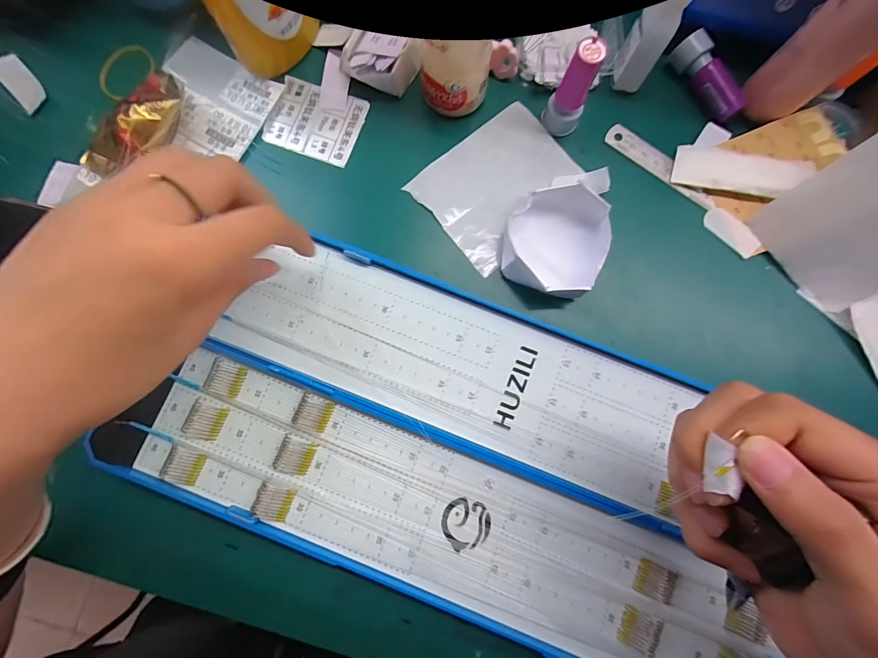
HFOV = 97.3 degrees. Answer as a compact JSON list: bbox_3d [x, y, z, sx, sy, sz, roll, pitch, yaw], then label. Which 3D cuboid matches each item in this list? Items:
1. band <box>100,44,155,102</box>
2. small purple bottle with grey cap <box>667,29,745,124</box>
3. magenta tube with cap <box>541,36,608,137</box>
[{"bbox_3d":[-0.219,-0.182,0.269,0.040,0.007,0.040,0,85,4],"label":"band"},{"bbox_3d":[0.179,-0.166,0.257,0.019,0.022,0.057,-31,83,-5],"label":"small purple bottle with grey cap"},{"bbox_3d":[0.082,-0.145,0.238,0.018,0.061,0.019,-26,83,-4],"label":"magenta tube with cap"}]

